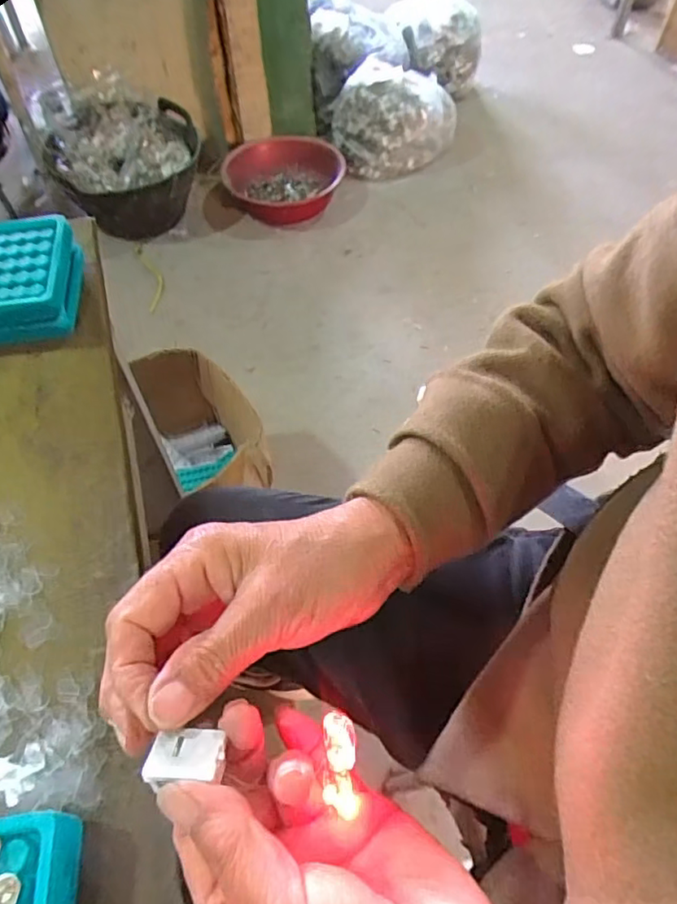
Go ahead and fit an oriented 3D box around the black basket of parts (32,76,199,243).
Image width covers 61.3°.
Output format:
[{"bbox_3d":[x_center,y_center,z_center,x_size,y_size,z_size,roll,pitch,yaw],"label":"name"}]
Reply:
[{"bbox_3d":[-0.567,-0.790,1.530,0.377,0.272,0.320,-25,58,-17],"label":"black basket of parts"}]

